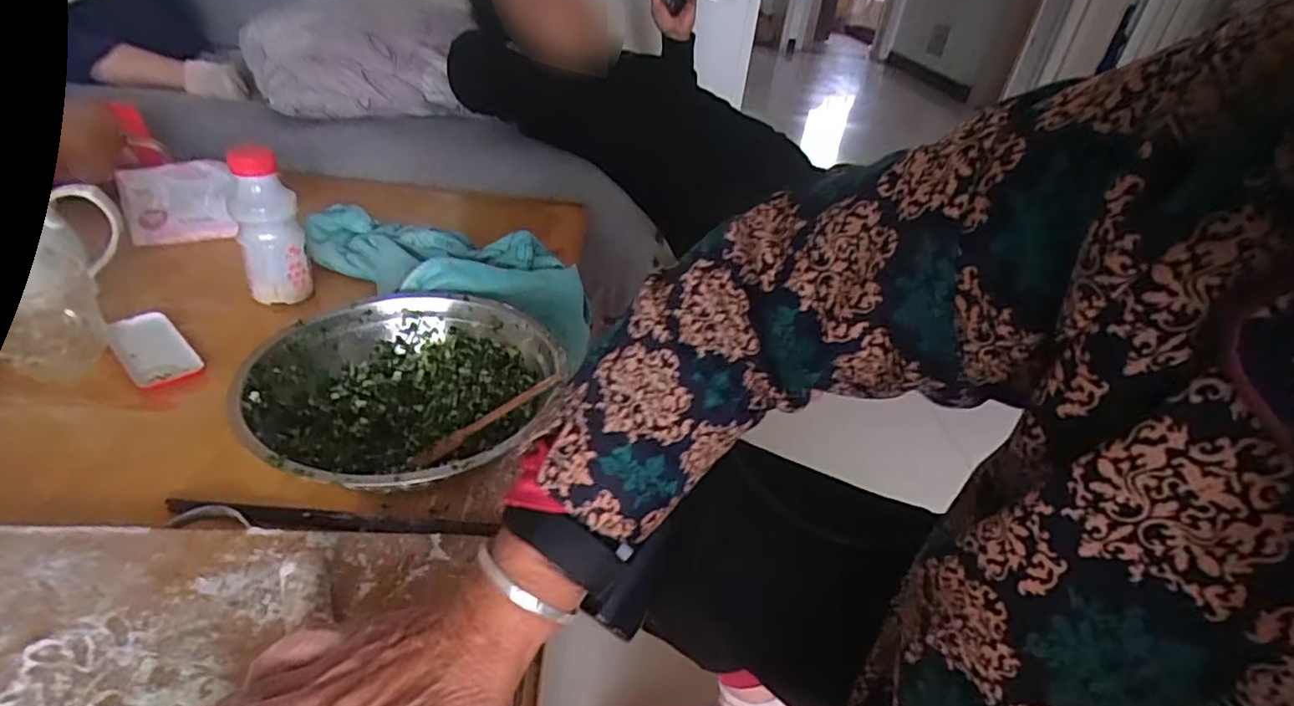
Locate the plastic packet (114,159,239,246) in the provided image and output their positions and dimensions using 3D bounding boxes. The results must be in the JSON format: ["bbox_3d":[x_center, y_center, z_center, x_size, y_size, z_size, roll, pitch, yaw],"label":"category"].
[{"bbox_3d":[-0.541,-0.175,0.729,0.103,0.089,0.020,-13,14,-32],"label":"plastic packet"}]

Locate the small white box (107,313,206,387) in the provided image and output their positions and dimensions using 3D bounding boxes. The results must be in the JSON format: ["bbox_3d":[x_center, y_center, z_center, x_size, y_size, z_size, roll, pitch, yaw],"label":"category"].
[{"bbox_3d":[-0.456,-0.005,0.580,0.118,0.014,0.051,28,39,30],"label":"small white box"}]

